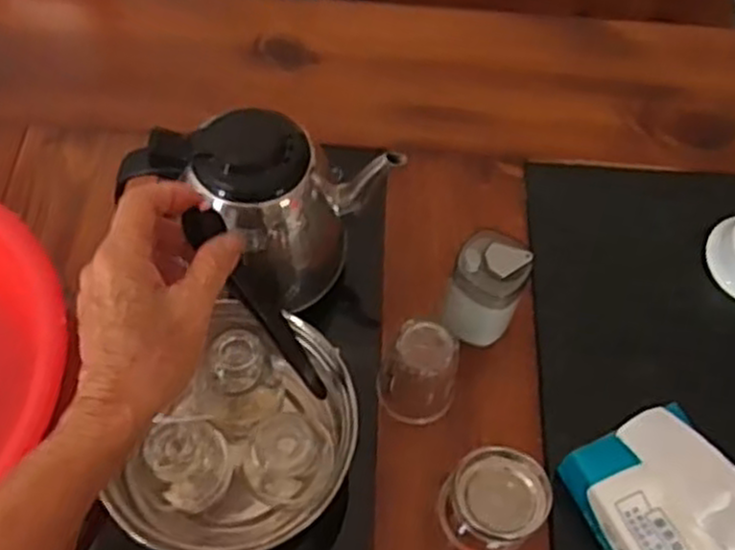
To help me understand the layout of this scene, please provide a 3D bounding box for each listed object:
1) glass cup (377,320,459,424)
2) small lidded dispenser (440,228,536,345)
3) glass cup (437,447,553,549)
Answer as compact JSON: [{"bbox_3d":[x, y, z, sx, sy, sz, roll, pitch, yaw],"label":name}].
[{"bbox_3d":[0.037,0.069,0.550,0.056,0.078,0.045,19,61,8],"label":"glass cup"},{"bbox_3d":[0.089,0.013,0.584,0.050,0.092,0.052,1,60,-2],"label":"small lidded dispenser"},{"bbox_3d":[0.083,0.152,0.514,0.061,0.067,0.057,1,60,-2],"label":"glass cup"}]

